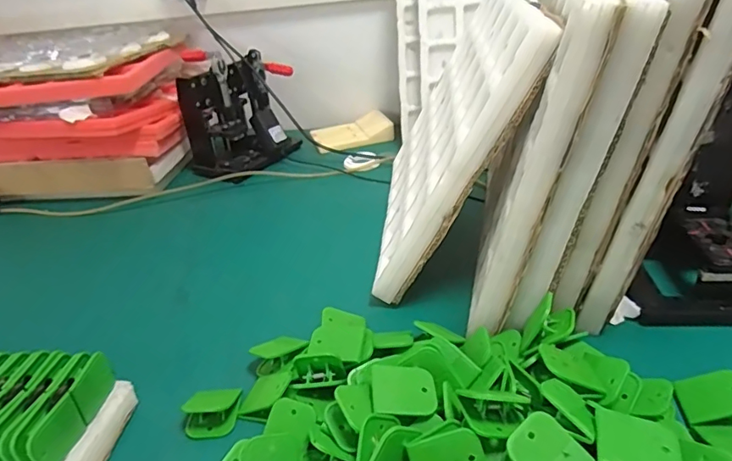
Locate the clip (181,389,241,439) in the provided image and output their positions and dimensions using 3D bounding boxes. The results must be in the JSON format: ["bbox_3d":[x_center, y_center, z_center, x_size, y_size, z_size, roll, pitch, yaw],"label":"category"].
[{"bbox_3d":[-0.150,0.176,0.503,0.051,0.030,0.036,-10,30,-6],"label":"clip"}]

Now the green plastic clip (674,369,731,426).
[{"bbox_3d":[0.309,0.148,0.457,0.051,0.026,0.043,-5,30,3],"label":"green plastic clip"}]

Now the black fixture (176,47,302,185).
[{"bbox_3d":[-0.249,-0.229,1.034,0.214,0.198,0.141,-23,33,-25],"label":"black fixture"}]

